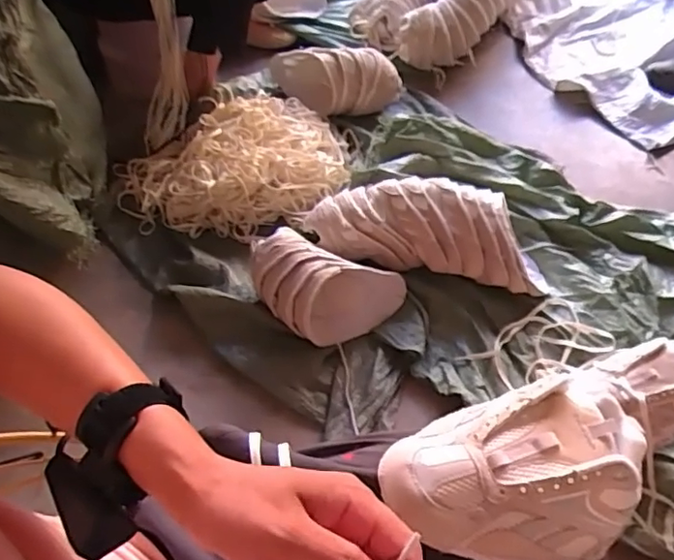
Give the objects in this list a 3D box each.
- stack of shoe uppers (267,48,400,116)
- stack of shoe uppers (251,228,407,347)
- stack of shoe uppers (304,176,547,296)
[{"bbox_3d":[-0.005,-0.493,1.379,0.312,0.111,0.127,-1,53,1],"label":"stack of shoe uppers"},{"bbox_3d":[-0.028,0.023,1.058,0.274,0.151,0.157,16,56,13],"label":"stack of shoe uppers"},{"bbox_3d":[0.181,-0.099,1.128,0.464,0.143,0.158,9,54,8],"label":"stack of shoe uppers"}]

